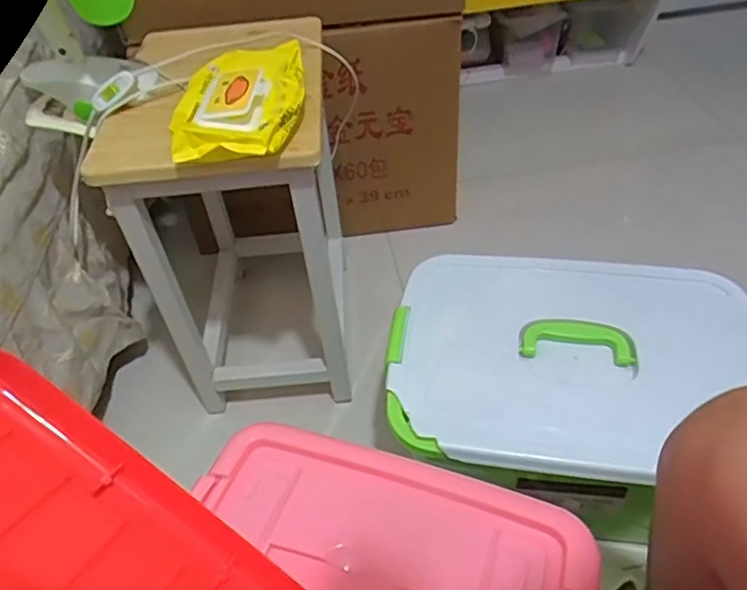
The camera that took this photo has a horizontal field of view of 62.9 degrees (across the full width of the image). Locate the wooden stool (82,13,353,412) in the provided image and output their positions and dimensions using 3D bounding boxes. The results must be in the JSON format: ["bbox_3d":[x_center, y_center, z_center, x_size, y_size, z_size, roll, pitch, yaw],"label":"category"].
[{"bbox_3d":[-0.168,-0.111,0.864,0.234,0.428,0.367,-7,46,-1],"label":"wooden stool"}]

